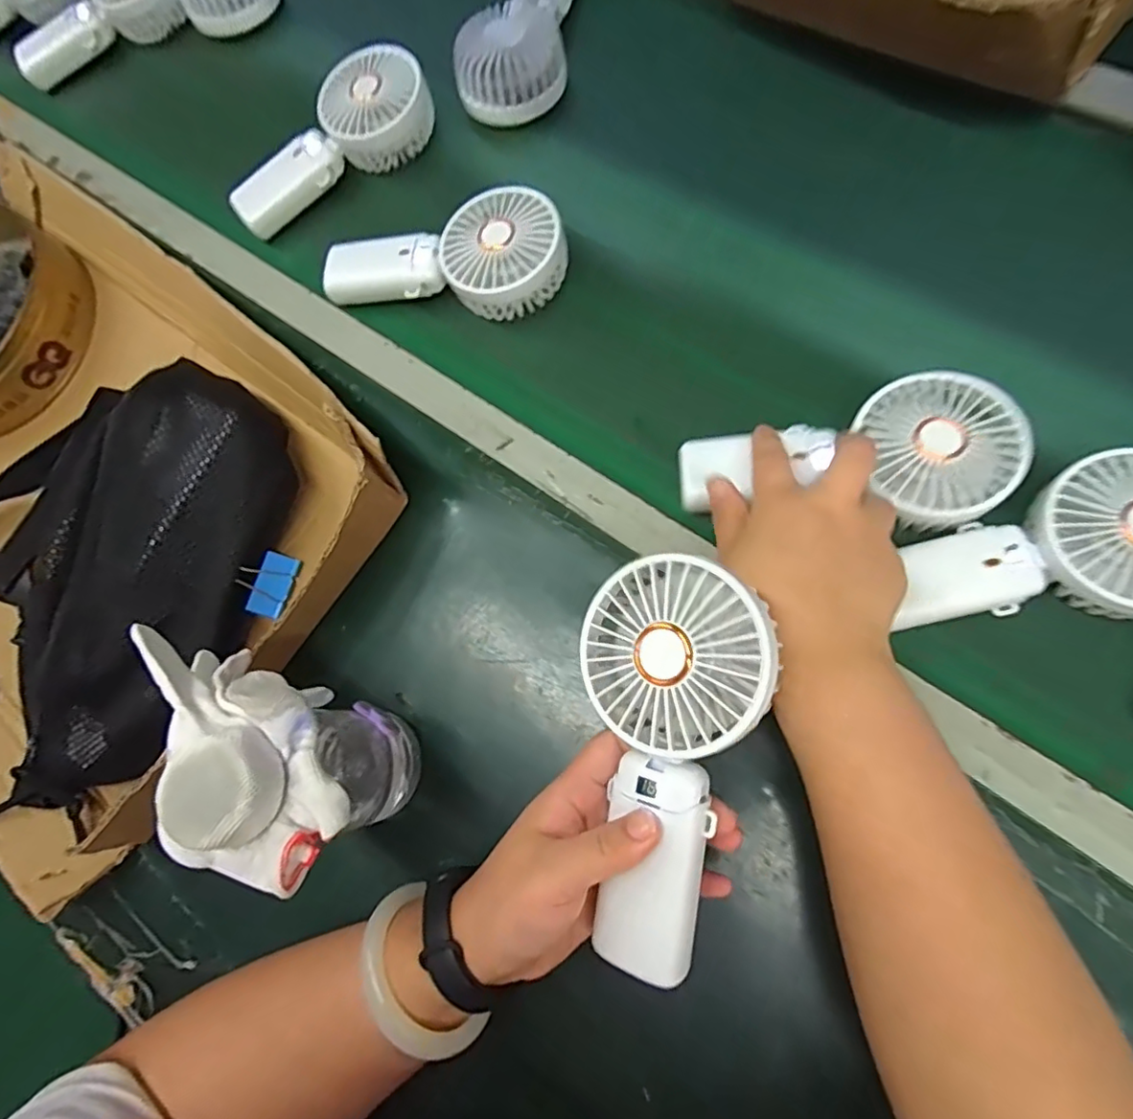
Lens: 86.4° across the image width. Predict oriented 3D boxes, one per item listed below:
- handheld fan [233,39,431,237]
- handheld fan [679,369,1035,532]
[{"bbox_3d":[-0.192,-0.338,0.500,0.184,0.053,0.072,-37,71,4],"label":"handheld fan"},{"bbox_3d":[0.164,-0.061,0.361,0.183,0.033,0.087,0,68,17],"label":"handheld fan"}]

